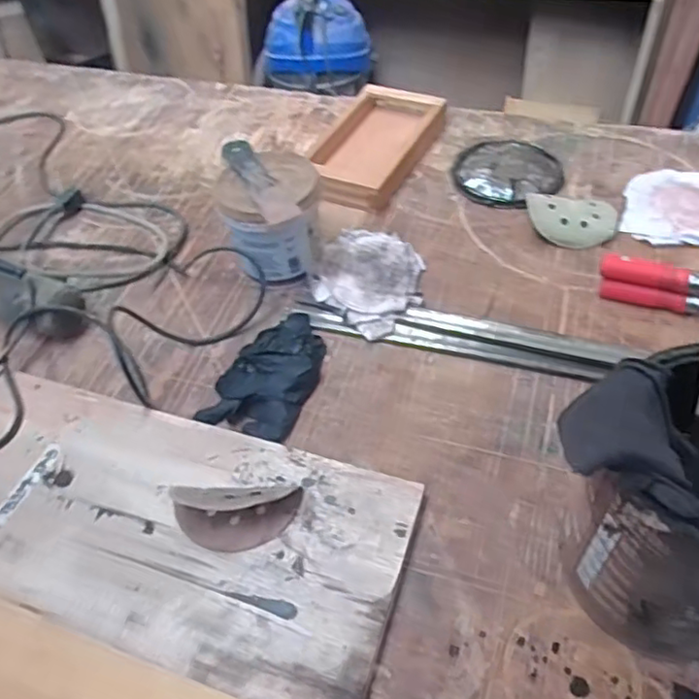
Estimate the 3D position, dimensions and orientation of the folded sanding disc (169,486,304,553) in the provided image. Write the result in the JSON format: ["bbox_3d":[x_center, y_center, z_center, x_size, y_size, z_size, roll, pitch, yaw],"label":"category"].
[{"bbox_3d":[-0.108,0.145,0.569,0.121,0.040,0.058,1,50,5],"label":"folded sanding disc"}]

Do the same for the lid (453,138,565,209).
[{"bbox_3d":[0.229,-0.257,0.909,0.148,0.016,0.151,-2,50,2],"label":"lid"}]

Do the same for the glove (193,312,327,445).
[{"bbox_3d":[-0.084,0.018,0.697,0.100,0.034,0.163,16,53,17],"label":"glove"}]

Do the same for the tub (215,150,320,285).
[{"bbox_3d":[-0.088,-0.144,0.774,0.106,0.134,0.137,-13,50,-7],"label":"tub"}]

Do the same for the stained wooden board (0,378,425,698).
[{"bbox_3d":[-0.419,0.098,0.652,0.945,0.025,0.209,14,52,15],"label":"stained wooden board"}]

